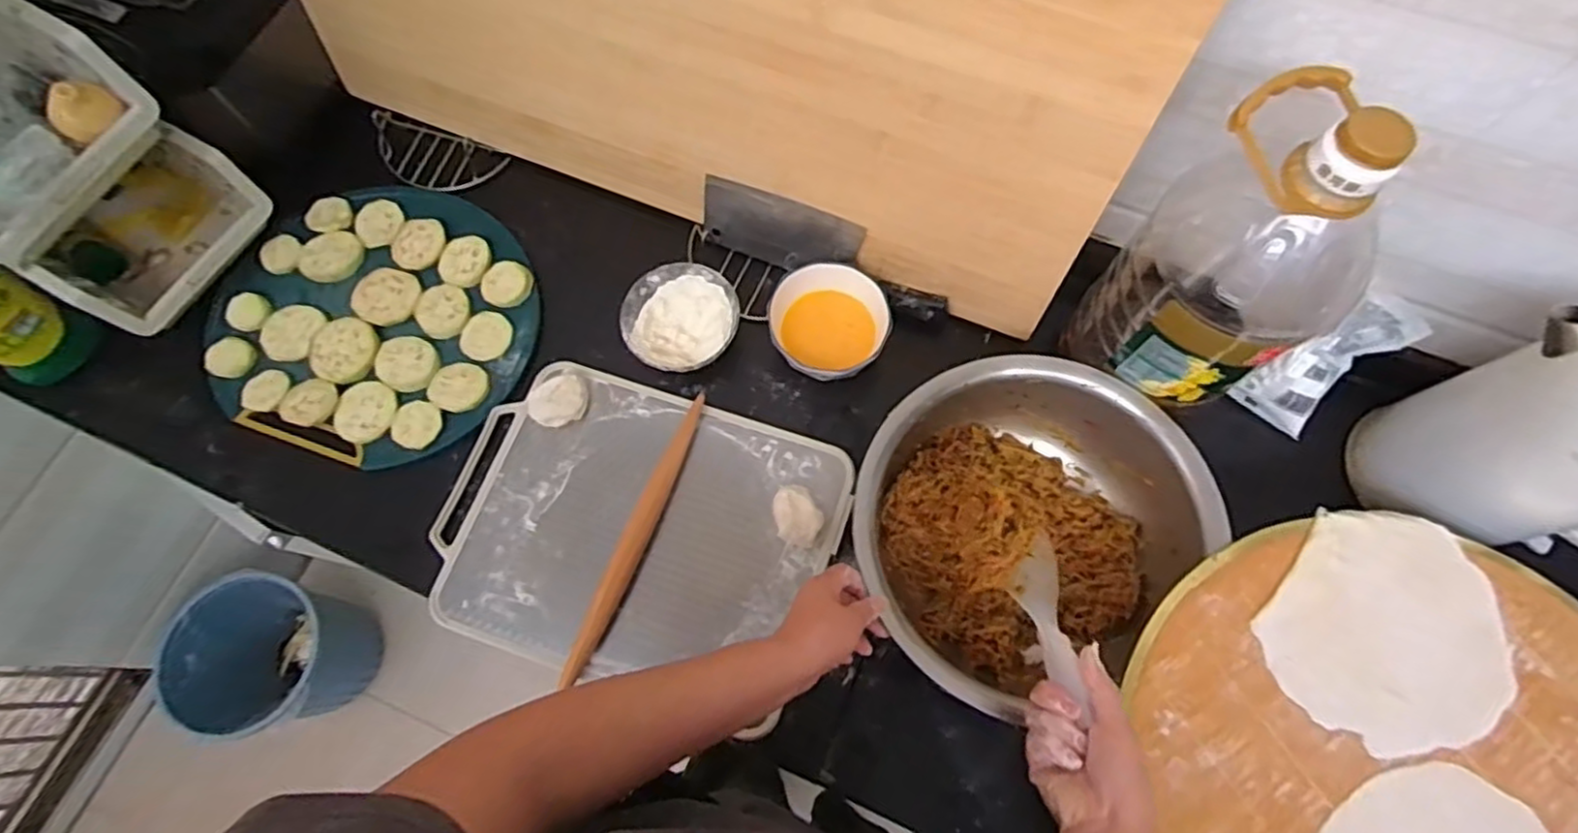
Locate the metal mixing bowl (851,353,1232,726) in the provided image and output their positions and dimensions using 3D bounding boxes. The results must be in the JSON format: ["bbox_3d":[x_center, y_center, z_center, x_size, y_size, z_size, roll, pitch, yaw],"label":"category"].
[{"bbox_3d":[0.208,0.095,0.661,0.274,0.092,0.312,38,75,13],"label":"metal mixing bowl"}]

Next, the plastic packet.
[{"bbox_3d":[0.523,-0.048,0.694,0.073,0.156,0.041,51,34,16],"label":"plastic packet"}]

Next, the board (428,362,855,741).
[{"bbox_3d":[-0.152,0.112,0.709,0.380,0.027,0.289,18,73,6],"label":"board"}]

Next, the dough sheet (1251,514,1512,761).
[{"bbox_3d":[0.485,0.169,0.571,0.171,0.012,0.194,37,75,13],"label":"dough sheet"}]

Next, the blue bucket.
[{"bbox_3d":[-0.910,0.424,1.270,0.235,0.280,0.248,0,70,0],"label":"blue bucket"}]

